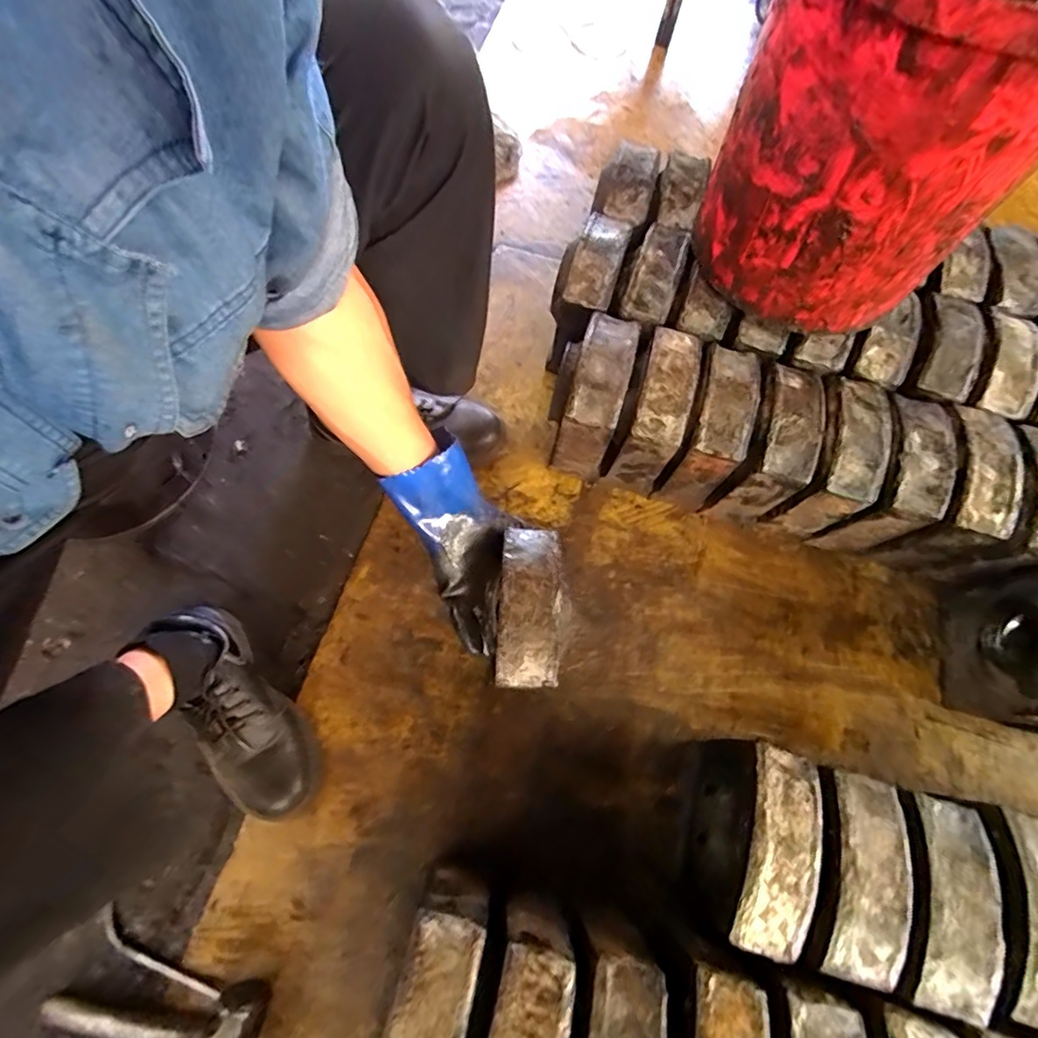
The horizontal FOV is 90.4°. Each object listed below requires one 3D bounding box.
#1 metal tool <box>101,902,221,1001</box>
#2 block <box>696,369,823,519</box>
[{"bbox_3d":[-0.386,0.467,0.547,0.160,0.006,0.027,27,86,10],"label":"metal tool"},{"bbox_3d":[0.314,-0.089,0.674,0.073,0.188,0.157,20,71,5],"label":"block"}]

